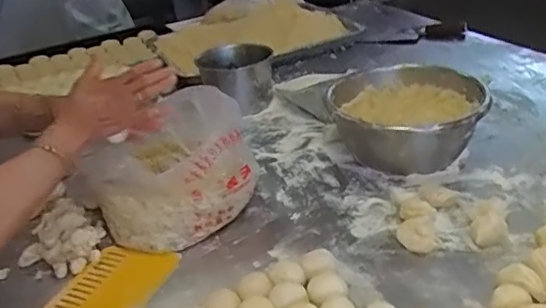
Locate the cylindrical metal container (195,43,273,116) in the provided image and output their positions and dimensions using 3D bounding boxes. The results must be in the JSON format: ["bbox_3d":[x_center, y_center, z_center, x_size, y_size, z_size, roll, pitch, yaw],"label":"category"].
[{"bbox_3d":[-0.066,-0.138,1.128,0.139,0.113,0.166,-10,28,-9],"label":"cylindrical metal container"}]

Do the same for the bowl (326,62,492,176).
[{"bbox_3d":[0.225,-0.050,0.930,0.235,0.112,0.211,-8,28,-5],"label":"bowl"}]

